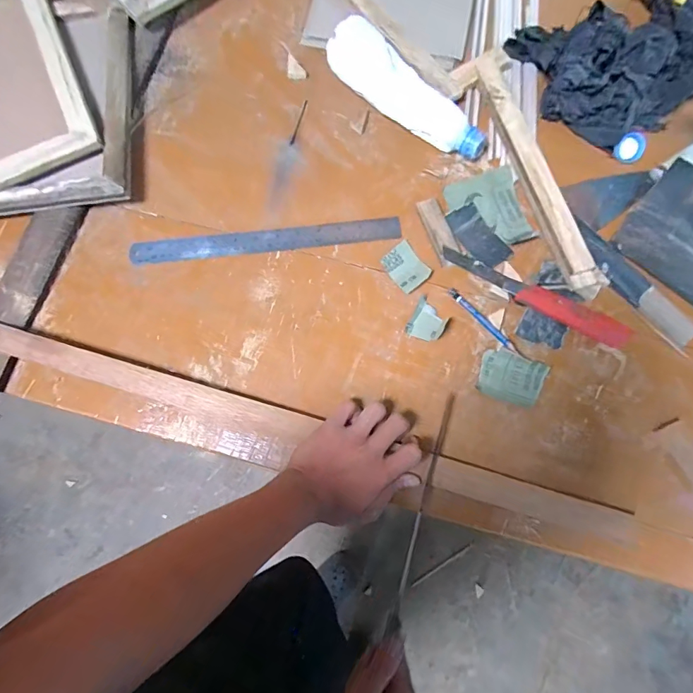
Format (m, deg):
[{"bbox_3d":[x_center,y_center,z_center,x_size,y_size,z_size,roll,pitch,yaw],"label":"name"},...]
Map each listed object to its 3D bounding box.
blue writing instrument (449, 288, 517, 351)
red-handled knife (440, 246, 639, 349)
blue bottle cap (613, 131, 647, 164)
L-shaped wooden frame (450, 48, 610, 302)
[{"bbox_3d":[0.153,-0.031,0.460,0.011,0.012,0.096,-42,80,-7],"label":"blue writing instrument"},{"bbox_3d":[0.211,-0.055,0.459,0.221,0.011,0.027,26,80,6],"label":"red-handled knife"},{"bbox_3d":[0.349,-0.244,0.501,0.030,0.011,0.040,37,82,8],"label":"blue bottle cap"},{"bbox_3d":[0.212,-0.214,0.486,0.080,0.030,0.333,-16,79,-2],"label":"L-shaped wooden frame"}]

